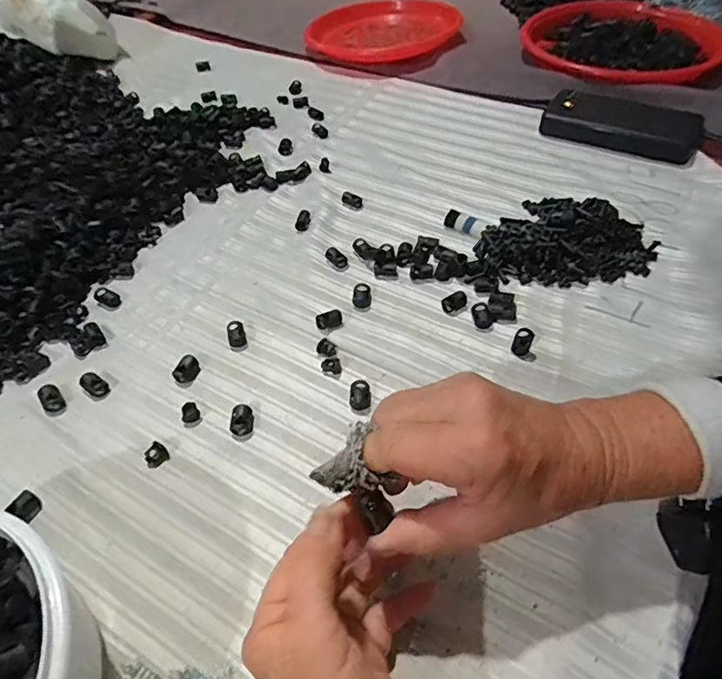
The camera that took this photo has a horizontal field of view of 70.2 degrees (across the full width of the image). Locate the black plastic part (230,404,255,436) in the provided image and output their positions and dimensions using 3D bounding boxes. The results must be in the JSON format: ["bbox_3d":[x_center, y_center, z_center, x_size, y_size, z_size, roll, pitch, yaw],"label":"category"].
[{"bbox_3d":[-0.082,0.056,0.354,0.014,0.011,0.020,2,51,5],"label":"black plastic part"}]

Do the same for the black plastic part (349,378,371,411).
[{"bbox_3d":[-0.001,0.039,0.367,0.015,0.008,0.022,-1,51,3],"label":"black plastic part"}]

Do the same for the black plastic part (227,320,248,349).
[{"bbox_3d":[-0.097,-0.005,0.401,0.013,0.008,0.021,-14,51,-8],"label":"black plastic part"}]

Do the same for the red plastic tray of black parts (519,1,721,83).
[{"bbox_3d":[0.292,-0.340,0.593,0.223,0.039,0.163,29,58,24],"label":"red plastic tray of black parts"}]

